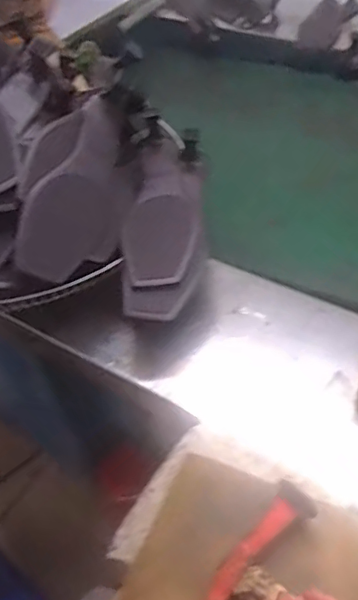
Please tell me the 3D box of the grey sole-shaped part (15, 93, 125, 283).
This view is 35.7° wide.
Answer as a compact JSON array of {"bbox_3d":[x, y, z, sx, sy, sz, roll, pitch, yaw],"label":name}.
[{"bbox_3d":[-0.104,-0.114,0.591,0.015,0.083,0.209,-14,45,58],"label":"grey sole-shaped part"}]

